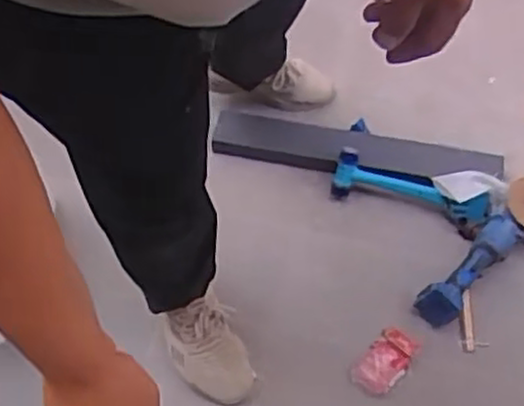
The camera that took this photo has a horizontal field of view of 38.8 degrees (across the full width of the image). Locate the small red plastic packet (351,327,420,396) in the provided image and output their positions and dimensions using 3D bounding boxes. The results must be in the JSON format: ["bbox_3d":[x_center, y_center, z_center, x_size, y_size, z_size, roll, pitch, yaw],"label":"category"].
[{"bbox_3d":[0.216,0.274,1.287,0.072,0.014,0.129,39,66,21],"label":"small red plastic packet"}]

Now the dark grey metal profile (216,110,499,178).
[{"bbox_3d":[0.181,-0.105,1.454,0.552,0.033,0.095,7,65,6],"label":"dark grey metal profile"}]

